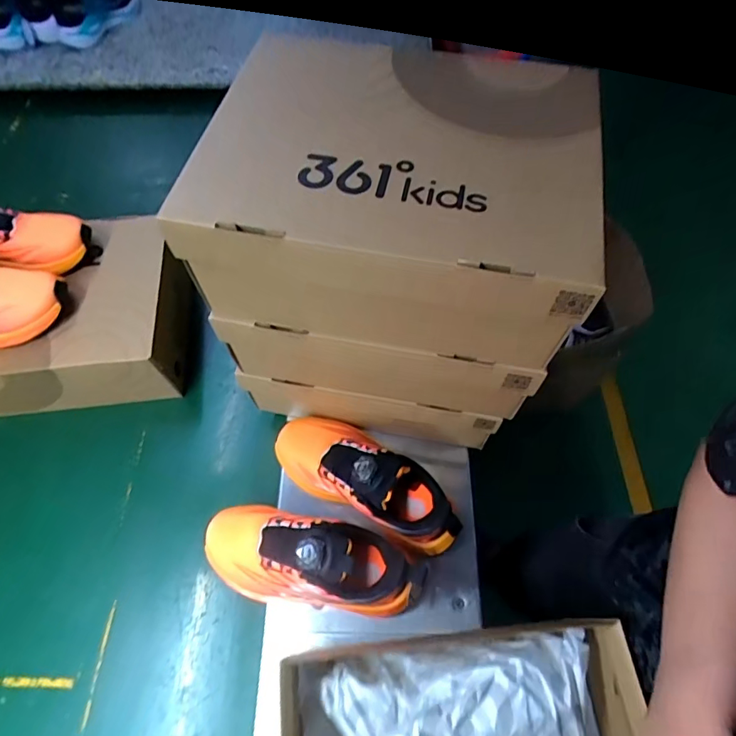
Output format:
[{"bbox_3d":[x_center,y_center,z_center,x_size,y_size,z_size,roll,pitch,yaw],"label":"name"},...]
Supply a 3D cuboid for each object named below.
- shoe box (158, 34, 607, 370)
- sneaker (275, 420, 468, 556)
[{"bbox_3d":[0.031,-0.159,0.415,0.297,0.119,0.258,12,62,7],"label":"shoe box"},{"bbox_3d":[-0.003,0.116,0.534,0.227,0.109,0.091,24,63,27],"label":"sneaker"}]

